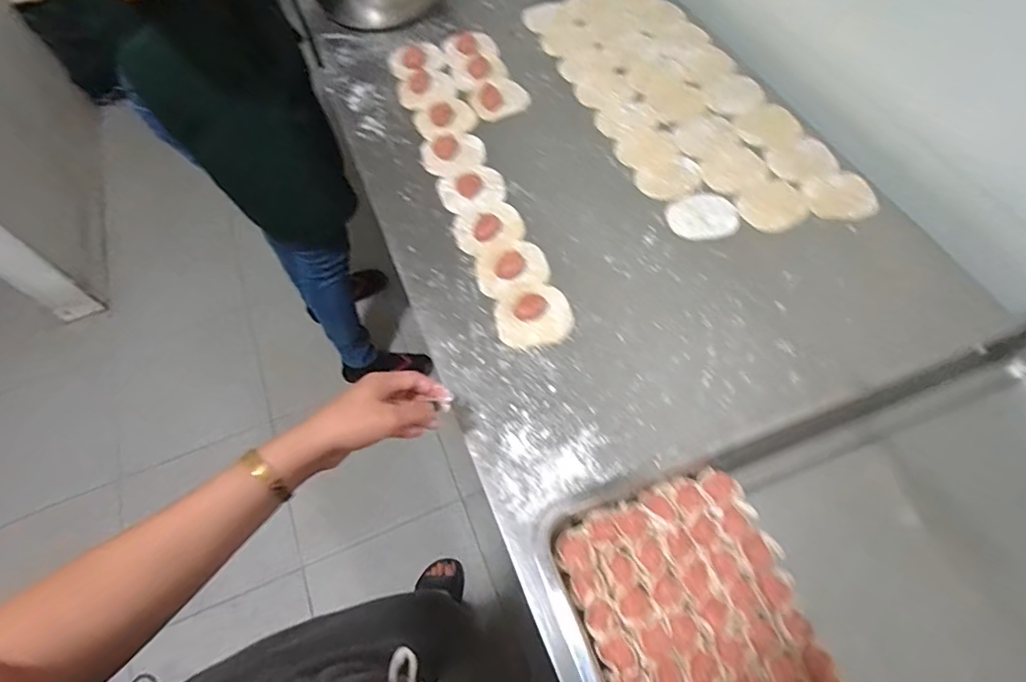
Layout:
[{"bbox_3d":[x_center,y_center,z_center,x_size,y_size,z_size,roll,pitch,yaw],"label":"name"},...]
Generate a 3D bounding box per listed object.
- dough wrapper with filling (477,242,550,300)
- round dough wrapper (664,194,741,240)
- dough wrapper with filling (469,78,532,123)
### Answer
[{"bbox_3d":[-0.002,-0.092,0.667,0.086,0.014,0.073,-21,62,-7],"label":"dough wrapper with filling"},{"bbox_3d":[0.242,-0.160,0.699,0.090,0.004,0.073,-14,61,-4],"label":"round dough wrapper"},{"bbox_3d":[-0.021,-0.367,0.830,0.084,0.010,0.074,-30,64,-12],"label":"dough wrapper with filling"}]

